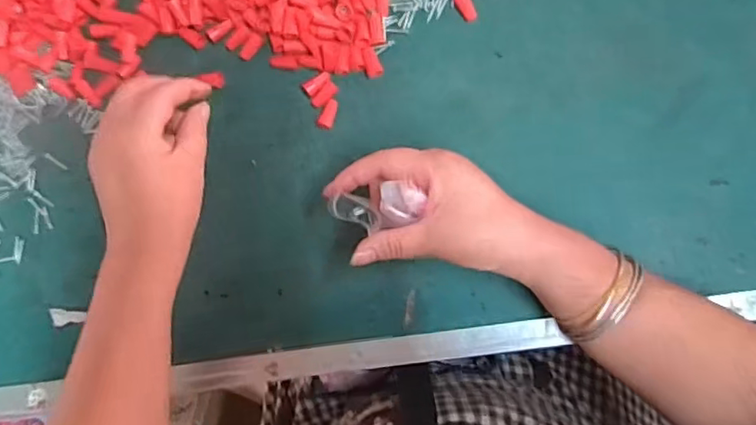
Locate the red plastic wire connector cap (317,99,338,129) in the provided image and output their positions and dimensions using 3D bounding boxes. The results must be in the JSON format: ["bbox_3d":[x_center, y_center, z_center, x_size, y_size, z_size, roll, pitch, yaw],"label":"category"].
[{"bbox_3d":[-0.038,-0.075,0.458,0.011,0.009,0.023,14,87,9],"label":"red plastic wire connector cap"}]

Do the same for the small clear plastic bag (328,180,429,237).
[{"bbox_3d":[-0.002,-0.002,0.377,0.061,0.014,0.028,-5,83,27],"label":"small clear plastic bag"}]

